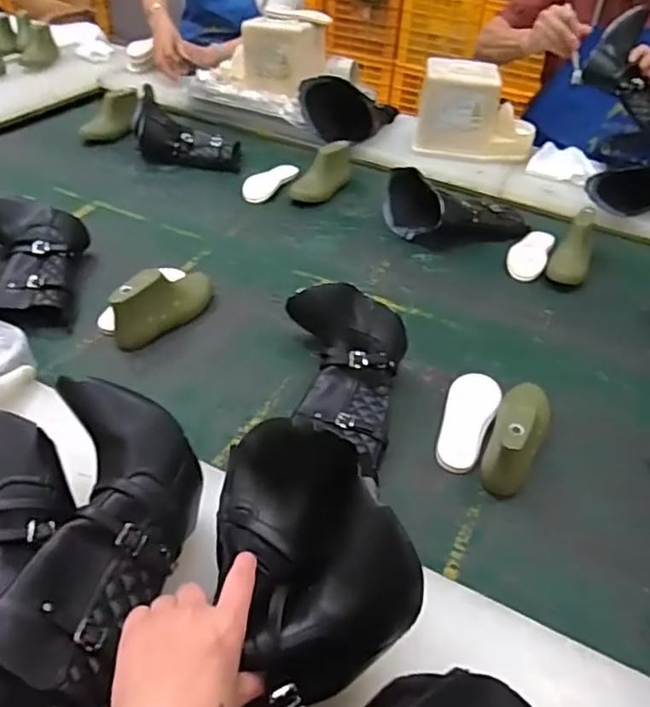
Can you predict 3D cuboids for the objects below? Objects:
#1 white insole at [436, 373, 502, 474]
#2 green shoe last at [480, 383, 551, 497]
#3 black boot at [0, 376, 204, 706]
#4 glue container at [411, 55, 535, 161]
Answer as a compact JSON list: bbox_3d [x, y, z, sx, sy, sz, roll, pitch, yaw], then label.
[{"bbox_3d":[0.175,0.080,0.755,0.059,0.014,0.165,19,42,15],"label":"white insole"},{"bbox_3d":[0.232,0.080,0.708,0.063,0.076,0.176,21,43,17],"label":"green shoe last"},{"bbox_3d":[-0.166,0.134,0.469,0.108,0.094,0.223,4,41,-2],"label":"black boot"},{"bbox_3d":[0.314,-0.494,1.261,0.238,0.167,0.101,7,41,1],"label":"glue container"}]

